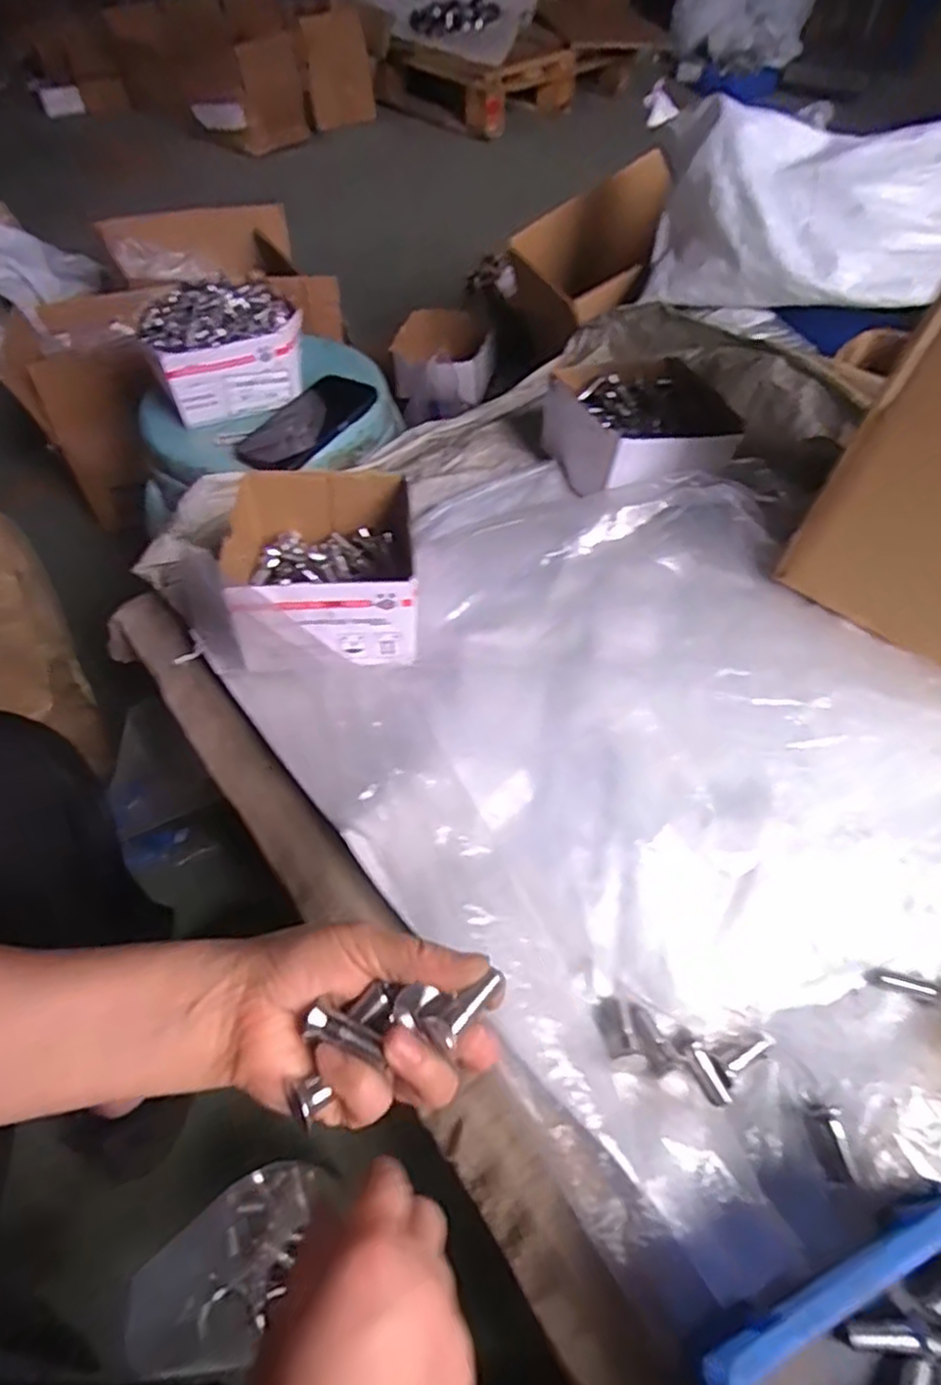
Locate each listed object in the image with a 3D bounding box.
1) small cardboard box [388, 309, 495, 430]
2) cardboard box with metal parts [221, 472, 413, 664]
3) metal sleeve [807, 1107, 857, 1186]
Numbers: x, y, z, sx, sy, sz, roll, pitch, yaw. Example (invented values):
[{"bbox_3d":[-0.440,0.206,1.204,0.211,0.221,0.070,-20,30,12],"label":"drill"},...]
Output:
[{"bbox_3d":[-0.042,-0.513,1.096,0.162,0.100,0.139,-20,55,-14],"label":"small cardboard box"},{"bbox_3d":[-0.116,-0.104,0.546,0.143,0.086,0.157,-6,57,-4],"label":"cardboard box with metal parts"},{"bbox_3d":[0.193,0.242,0.376,0.016,0.012,0.036,-9,72,-4],"label":"metal sleeve"}]

